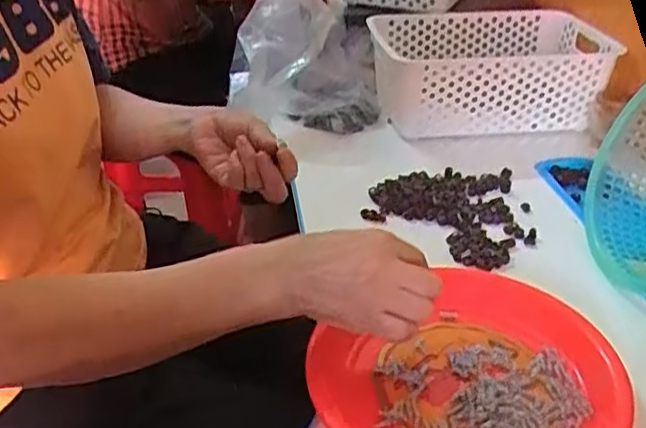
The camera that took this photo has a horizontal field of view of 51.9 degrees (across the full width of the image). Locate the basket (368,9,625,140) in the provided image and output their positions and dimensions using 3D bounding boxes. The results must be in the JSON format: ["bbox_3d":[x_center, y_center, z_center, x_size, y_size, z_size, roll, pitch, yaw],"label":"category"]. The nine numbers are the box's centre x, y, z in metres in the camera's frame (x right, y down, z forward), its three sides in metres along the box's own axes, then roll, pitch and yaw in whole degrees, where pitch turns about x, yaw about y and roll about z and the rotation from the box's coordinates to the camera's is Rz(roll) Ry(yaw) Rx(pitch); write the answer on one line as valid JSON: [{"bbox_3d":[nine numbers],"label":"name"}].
[{"bbox_3d":[0.221,-0.190,0.904,0.292,0.124,0.187,-7,32,-9],"label":"basket"}]

